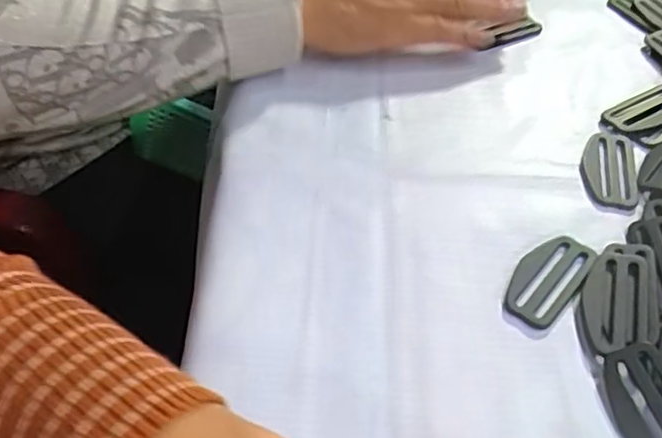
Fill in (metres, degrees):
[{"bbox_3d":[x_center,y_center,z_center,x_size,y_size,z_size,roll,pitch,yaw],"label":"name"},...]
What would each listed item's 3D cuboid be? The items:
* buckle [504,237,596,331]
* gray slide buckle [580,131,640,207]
[{"bbox_3d":[0.106,0.028,0.325,0.029,0.004,0.060,30,53,23],"label":"buckle"},{"bbox_3d":[0.160,-0.030,0.384,0.031,0.005,0.063,13,48,10],"label":"gray slide buckle"}]

